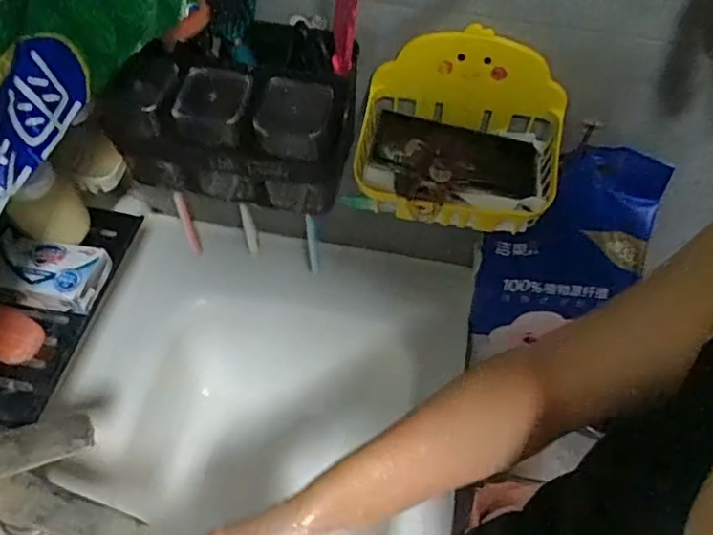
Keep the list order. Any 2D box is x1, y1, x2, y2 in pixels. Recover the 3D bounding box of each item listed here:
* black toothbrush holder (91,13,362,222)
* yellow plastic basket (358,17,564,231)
[{"bbox_3d":[-0.119,-0.143,0.558,0.223,0.135,0.120,5,55,0],"label":"black toothbrush holder"},{"bbox_3d":[0.101,-0.124,0.550,0.191,0.130,0.120,10,55,4],"label":"yellow plastic basket"}]

